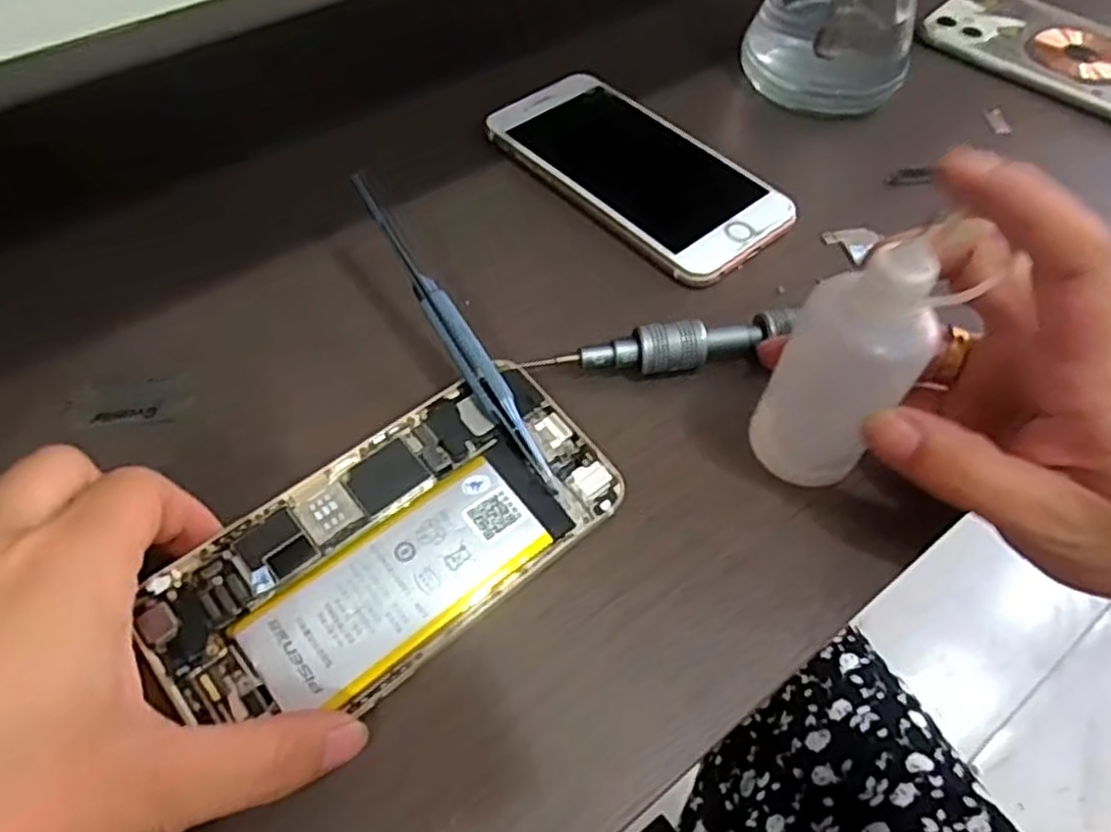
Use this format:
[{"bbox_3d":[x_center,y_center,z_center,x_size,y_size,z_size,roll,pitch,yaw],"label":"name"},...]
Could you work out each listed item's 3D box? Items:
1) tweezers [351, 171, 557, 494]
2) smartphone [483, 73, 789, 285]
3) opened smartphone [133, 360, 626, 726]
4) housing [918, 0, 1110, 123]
[{"bbox_3d":[-0.035,-0.030,0.250,0.010,0.004,0.126,-29,78,-19],"label":"tweezers"},{"bbox_3d":[0.036,-0.108,0.331,0.068,0.009,0.133,-36,63,-23],"label":"smartphone"},{"bbox_3d":[-0.047,0.037,0.224,0.135,0.009,0.066,-36,63,-22],"label":"opened smartphone"},{"bbox_3d":[0.271,-0.185,0.390,0.146,0.015,0.077,39,63,23],"label":"housing"}]

